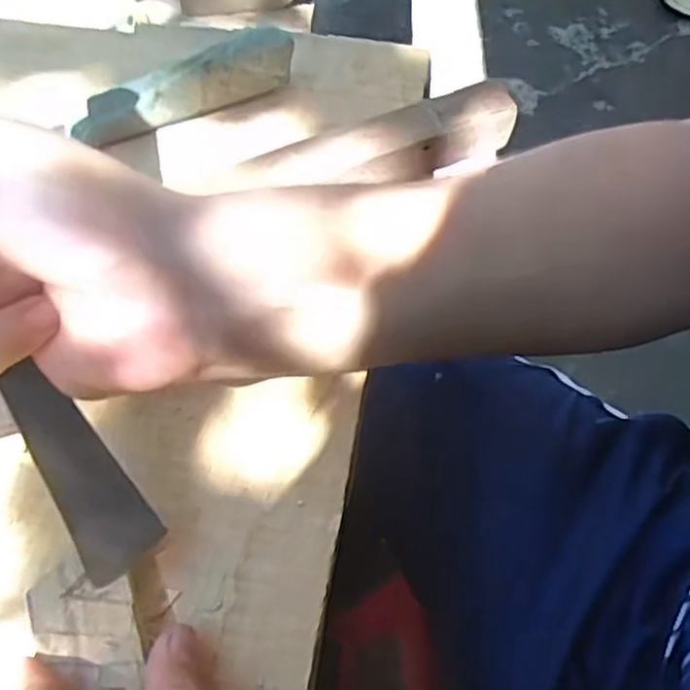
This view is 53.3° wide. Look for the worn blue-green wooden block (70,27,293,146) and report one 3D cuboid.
[{"bbox_3d":[-0.079,-0.127,0.337,0.108,0.028,0.020,-22,62,-15],"label":"worn blue-green wooden block"}]

